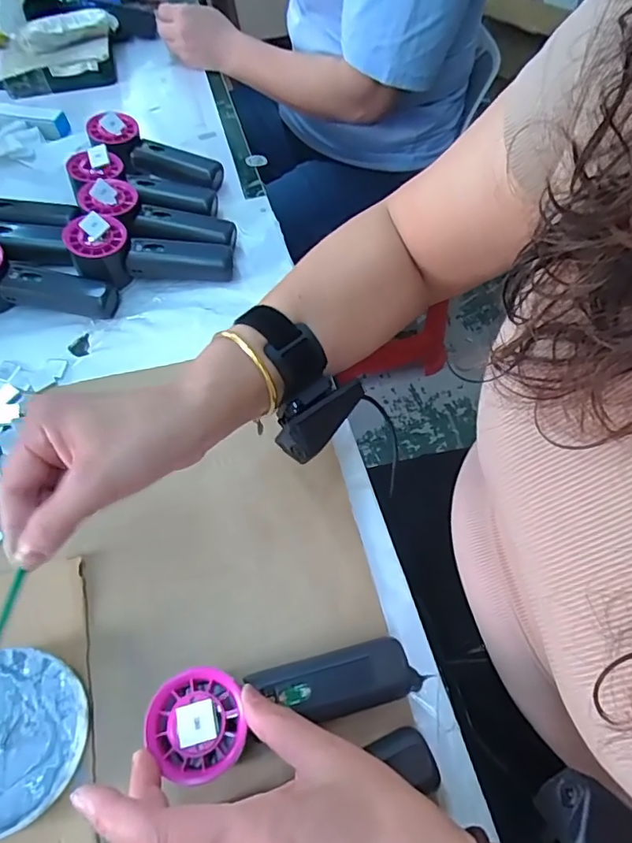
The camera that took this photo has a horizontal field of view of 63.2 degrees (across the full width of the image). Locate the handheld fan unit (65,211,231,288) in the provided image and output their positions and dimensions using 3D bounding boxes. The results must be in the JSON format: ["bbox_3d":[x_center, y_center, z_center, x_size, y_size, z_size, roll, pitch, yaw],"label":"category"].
[{"bbox_3d":[-0.165,-0.165,0.516,0.158,0.053,0.053,4,59,-13],"label":"handheld fan unit"}]

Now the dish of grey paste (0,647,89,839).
[{"bbox_3d":[-0.196,0.197,0.321,0.101,0.016,0.097,-34,66,-19],"label":"dish of grey paste"}]

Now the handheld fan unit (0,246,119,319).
[{"bbox_3d":[-0.274,-0.139,0.497,0.156,0.051,0.060,1,59,0],"label":"handheld fan unit"}]

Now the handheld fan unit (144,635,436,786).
[{"bbox_3d":[-0.013,0.169,0.316,0.169,0.031,0.052,-7,59,-17],"label":"handheld fan unit"}]

